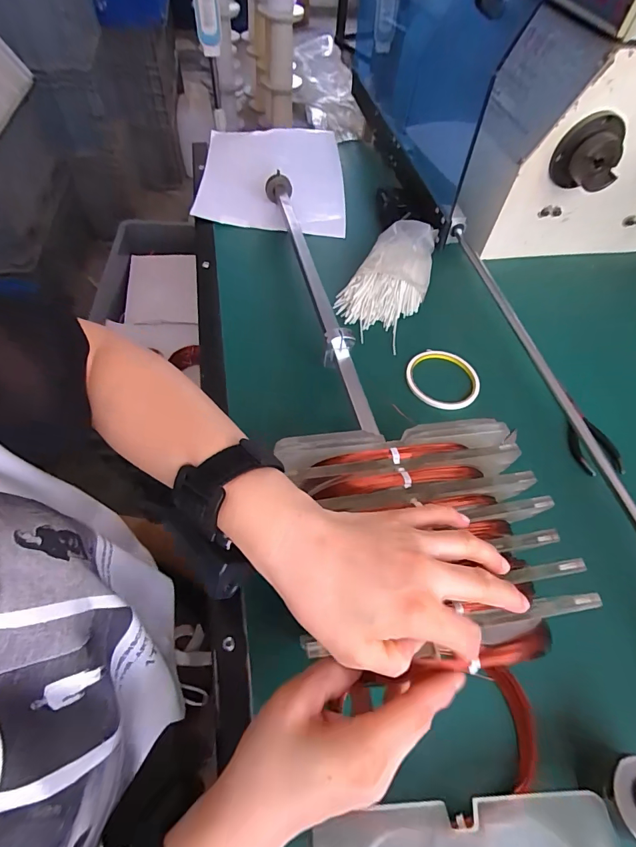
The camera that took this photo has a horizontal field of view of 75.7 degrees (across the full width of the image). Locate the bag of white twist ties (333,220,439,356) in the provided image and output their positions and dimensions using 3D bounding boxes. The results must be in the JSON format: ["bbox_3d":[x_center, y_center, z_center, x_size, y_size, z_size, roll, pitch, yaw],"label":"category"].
[{"bbox_3d":[0.103,-0.206,0.576,0.105,0.049,0.216,25,59,11],"label":"bag of white twist ties"}]

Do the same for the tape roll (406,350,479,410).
[{"bbox_3d":[0.152,-0.053,0.500,0.086,0.014,0.085,2,57,-4],"label":"tape roll"}]

